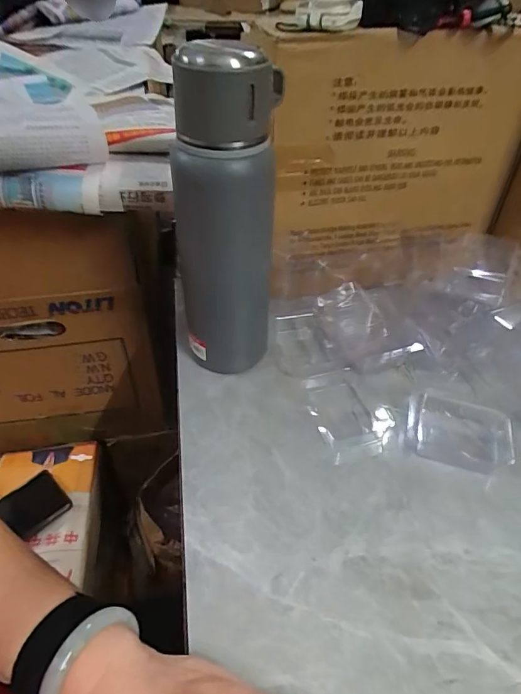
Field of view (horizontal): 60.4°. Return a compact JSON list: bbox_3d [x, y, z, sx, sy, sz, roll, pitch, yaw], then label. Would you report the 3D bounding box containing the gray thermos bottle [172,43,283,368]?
[{"bbox_3d":[-0.030,-0.099,0.388,0.085,0.274,0.068,-3,44,-6],"label":"gray thermos bottle"}]

